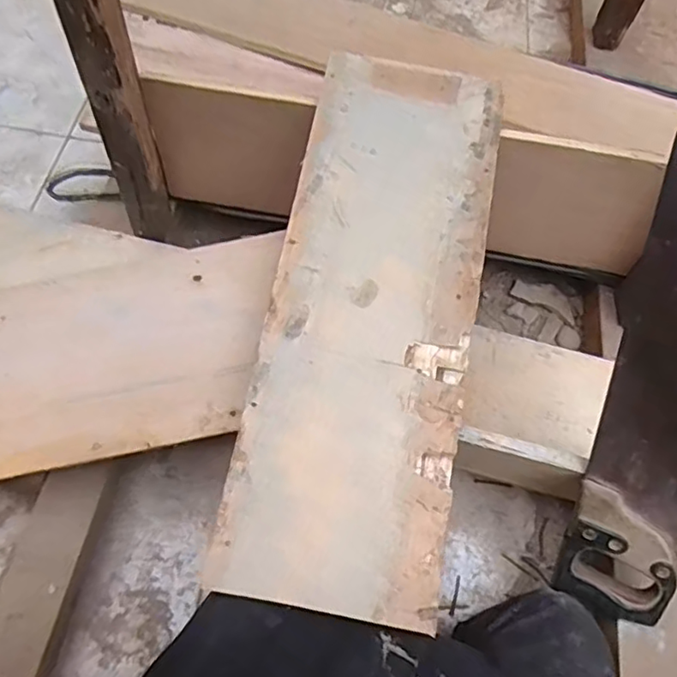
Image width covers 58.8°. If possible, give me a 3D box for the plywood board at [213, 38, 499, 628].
[{"bbox_3d":[0.035,-0.034,0.591,0.195,0.009,0.555,11,72,1],"label":"plywood board"}]

